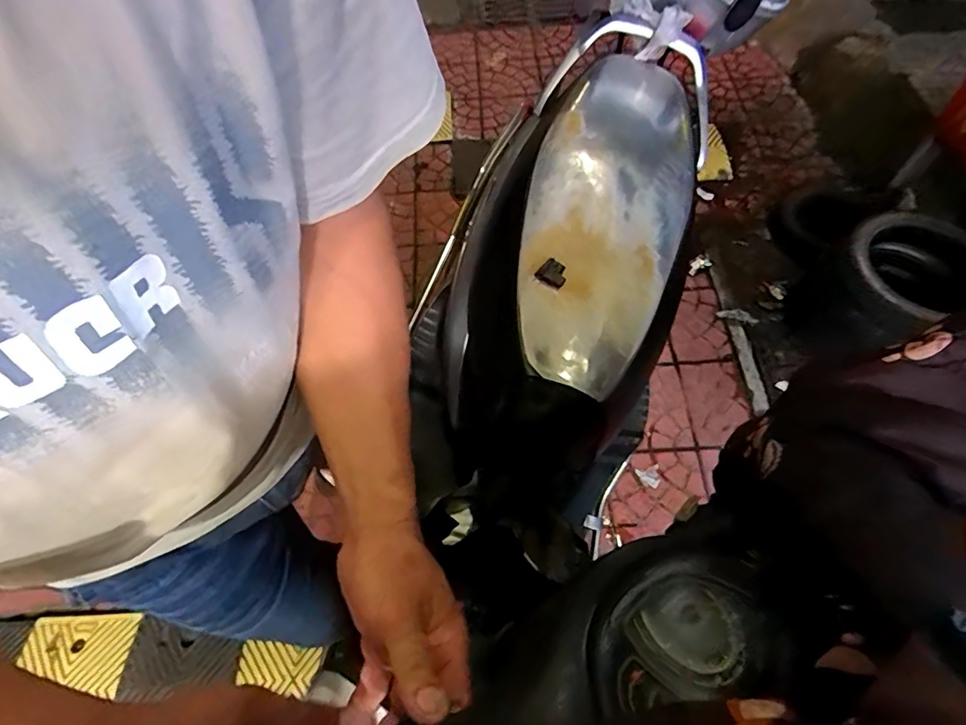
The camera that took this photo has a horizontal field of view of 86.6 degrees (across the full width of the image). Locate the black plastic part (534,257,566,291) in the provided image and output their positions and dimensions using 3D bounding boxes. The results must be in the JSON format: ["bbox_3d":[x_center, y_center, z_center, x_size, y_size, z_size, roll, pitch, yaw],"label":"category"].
[{"bbox_3d":[0.099,-0.127,0.734,0.040,0.007,0.037,32,97,6],"label":"black plastic part"}]

